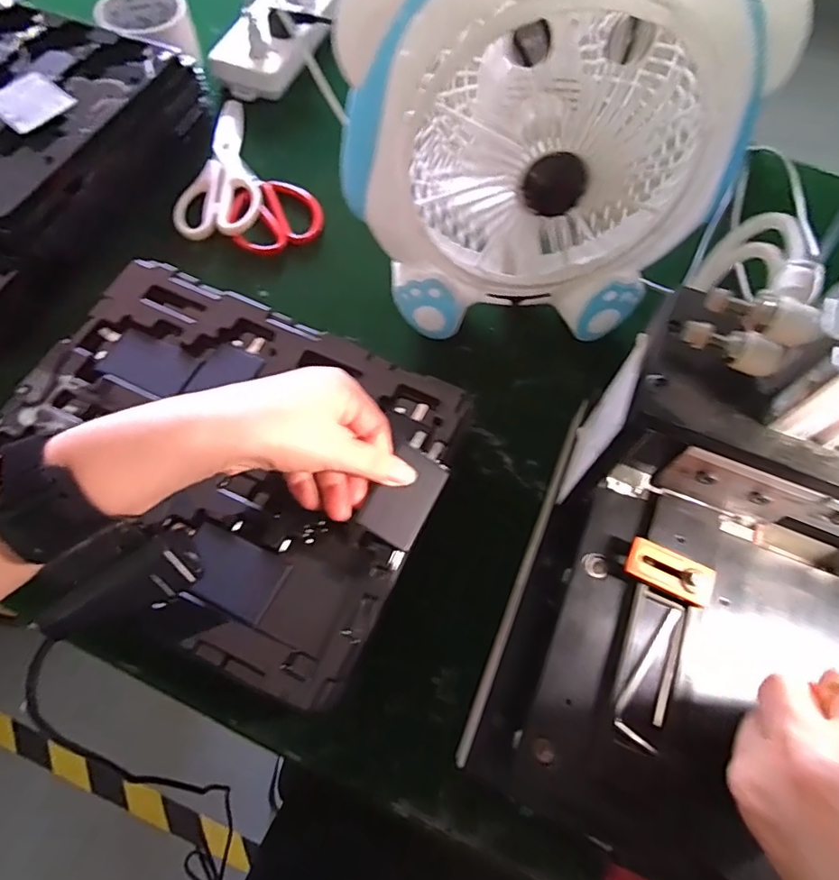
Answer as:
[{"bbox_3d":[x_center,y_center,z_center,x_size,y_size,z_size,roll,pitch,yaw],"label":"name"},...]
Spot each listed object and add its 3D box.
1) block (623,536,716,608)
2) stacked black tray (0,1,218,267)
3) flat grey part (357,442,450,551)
[{"bbox_3d":[0.124,0.066,0.267,0.041,0.010,0.020,25,66,10],"label":"block"},{"bbox_3d":[-0.398,-0.303,0.480,0.337,0.058,0.233,22,66,8],"label":"stacked black tray"},{"bbox_3d":[-0.009,0.034,0.327,0.037,0.004,0.058,32,64,-5],"label":"flat grey part"}]

